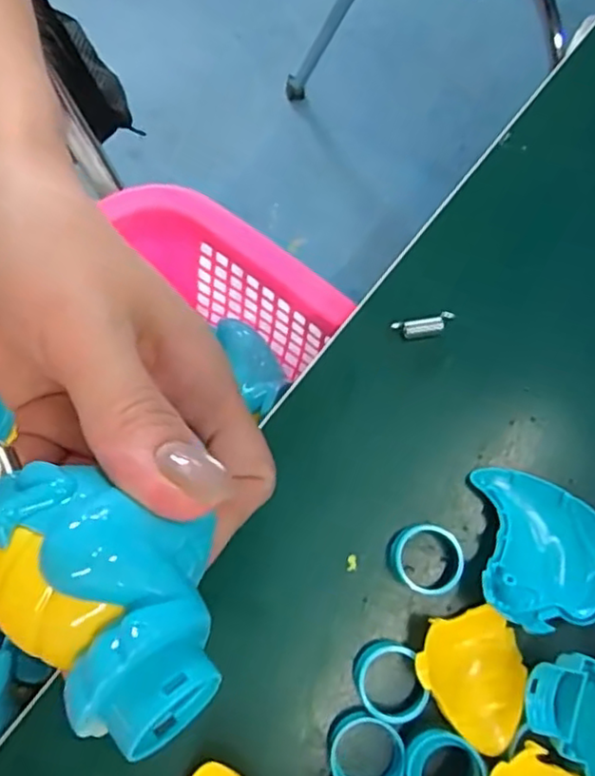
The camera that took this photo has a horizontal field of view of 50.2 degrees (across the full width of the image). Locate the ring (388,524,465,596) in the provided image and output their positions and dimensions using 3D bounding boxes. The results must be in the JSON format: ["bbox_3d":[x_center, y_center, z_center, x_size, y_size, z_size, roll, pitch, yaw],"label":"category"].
[{"bbox_3d":[0.048,0.063,0.235,0.025,0.013,0.024,0,79,0],"label":"ring"}]

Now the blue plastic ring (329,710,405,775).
[{"bbox_3d":[0.024,0.125,0.218,0.024,0.012,0.024,0,79,0],"label":"blue plastic ring"}]

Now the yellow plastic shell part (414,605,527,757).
[{"bbox_3d":[0.063,0.098,0.221,0.036,0.014,0.042,-38,82,-7],"label":"yellow plastic shell part"}]

